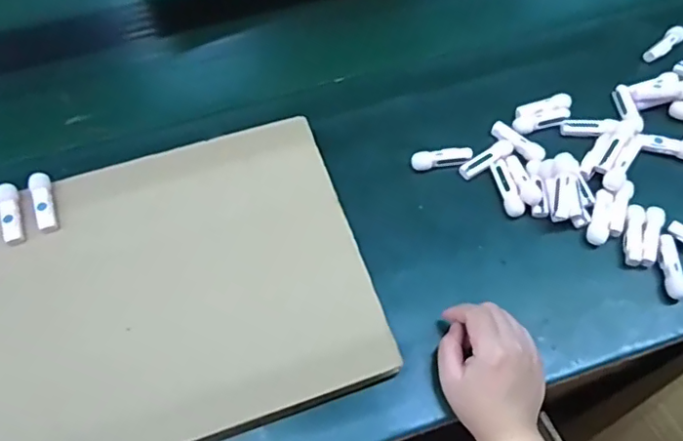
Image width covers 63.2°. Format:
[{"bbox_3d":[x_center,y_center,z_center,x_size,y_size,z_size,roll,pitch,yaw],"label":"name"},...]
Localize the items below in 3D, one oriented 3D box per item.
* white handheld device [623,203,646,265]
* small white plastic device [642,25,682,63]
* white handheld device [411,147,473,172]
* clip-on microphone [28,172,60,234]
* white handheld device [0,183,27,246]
[{"bbox_3d":[0.297,0.014,0.565,0.019,0.015,0.062,14,60,10],"label":"white handheld device"},{"bbox_3d":[0.403,-0.219,0.691,0.069,0.014,0.022,-39,65,-20],"label":"small white plastic device"},{"bbox_3d":[0.111,-0.069,0.611,0.066,0.014,0.018,-8,58,-3],"label":"white handheld device"},{"bbox_3d":[-0.300,-0.020,0.556,0.019,0.011,0.065,-20,60,-11],"label":"clip-on microphone"},{"bbox_3d":[-0.329,-0.008,0.554,0.018,0.012,0.066,-18,72,-9],"label":"white handheld device"}]

